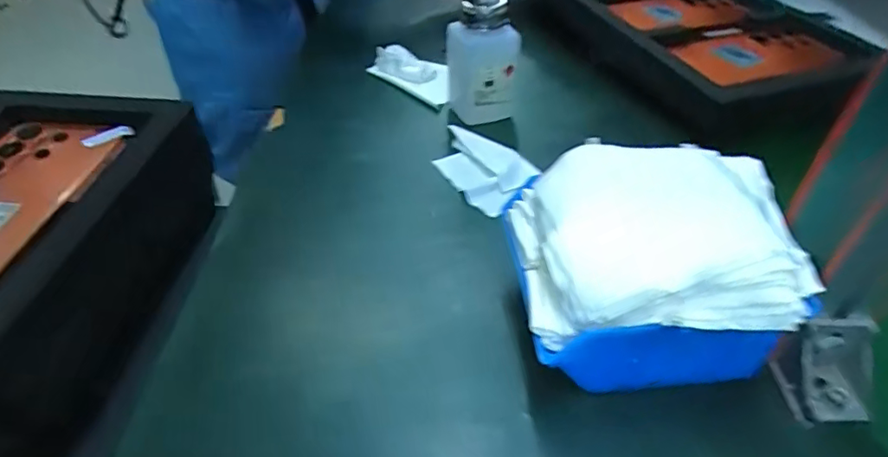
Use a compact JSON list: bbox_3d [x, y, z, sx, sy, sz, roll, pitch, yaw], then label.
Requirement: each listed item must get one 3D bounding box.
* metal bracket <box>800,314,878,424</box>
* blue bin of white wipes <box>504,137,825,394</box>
[{"bbox_3d":[0.208,0.074,0.284,0.043,0.038,0.039,-1,42,-2],"label":"metal bracket"},{"bbox_3d":[0.109,0.024,0.298,0.135,0.103,0.110,3,42,2],"label":"blue bin of white wipes"}]

